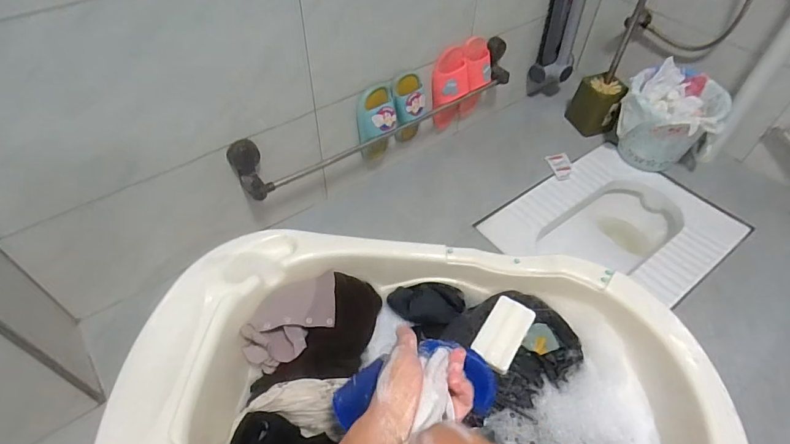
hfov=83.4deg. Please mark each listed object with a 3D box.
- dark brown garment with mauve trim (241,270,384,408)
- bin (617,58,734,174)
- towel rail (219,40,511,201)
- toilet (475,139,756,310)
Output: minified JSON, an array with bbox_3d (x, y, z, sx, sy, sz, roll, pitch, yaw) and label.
[{"bbox_3d":[-0.136,0.180,0.743,0.226,0.078,0.174,-4,50,-5],"label":"dark brown garment with mauve trim"},{"bbox_3d":[0.729,-0.271,1.198,0.239,0.200,0.226,37,58,26],"label":"bin"},{"bbox_3d":[0.004,-0.267,1.059,0.804,0.137,0.072,-29,56,-23],"label":"towel rail"},{"bbox_3d":[0.554,0.065,1.191,0.552,0.171,0.437,-30,57,-24],"label":"toilet"}]

